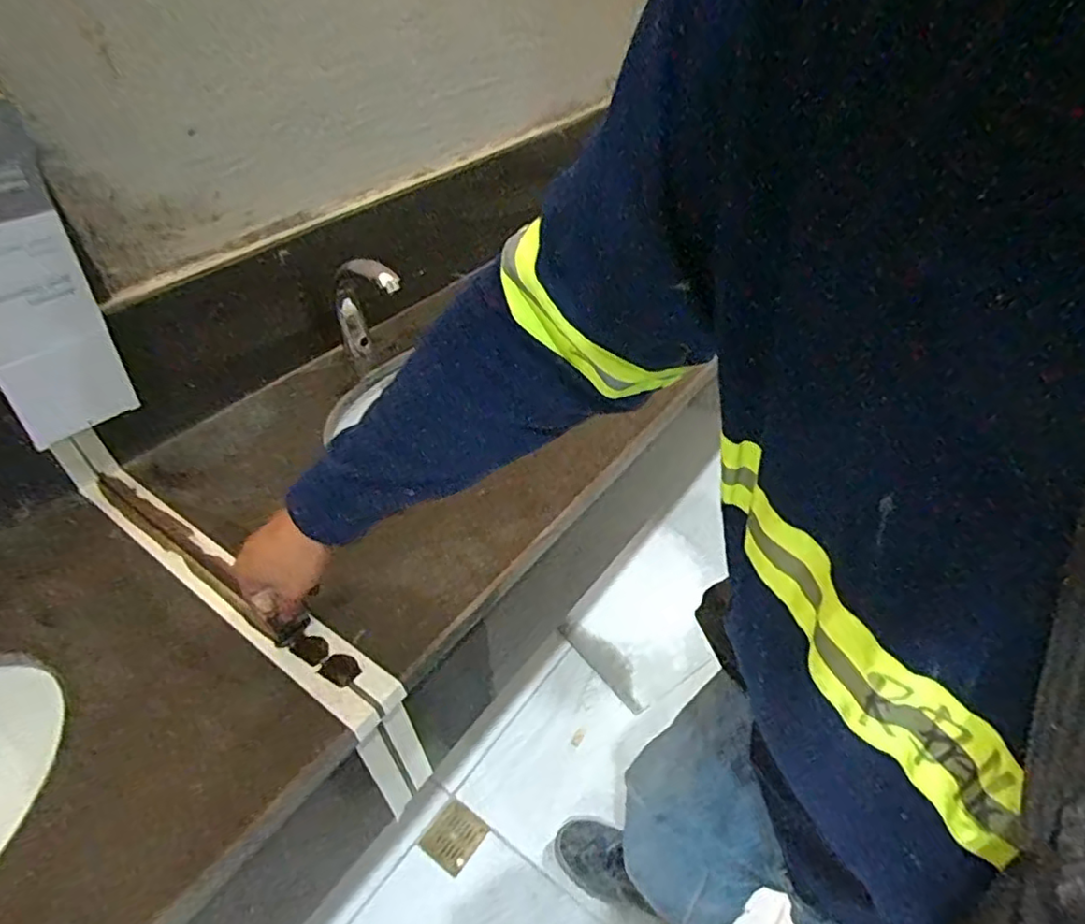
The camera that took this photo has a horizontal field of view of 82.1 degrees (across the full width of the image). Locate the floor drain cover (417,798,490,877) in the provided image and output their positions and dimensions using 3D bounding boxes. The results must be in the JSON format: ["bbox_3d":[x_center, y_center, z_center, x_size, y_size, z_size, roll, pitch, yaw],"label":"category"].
[{"bbox_3d":[-0.174,0.732,1.220,0.101,0.013,0.106,21,46,31],"label":"floor drain cover"}]

